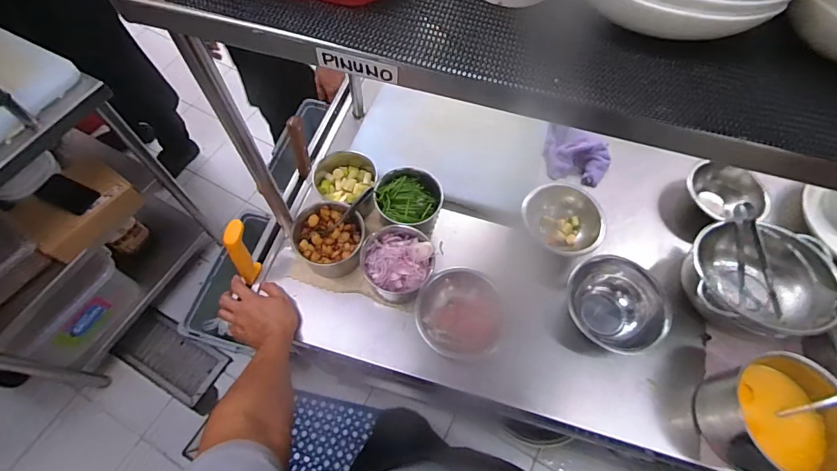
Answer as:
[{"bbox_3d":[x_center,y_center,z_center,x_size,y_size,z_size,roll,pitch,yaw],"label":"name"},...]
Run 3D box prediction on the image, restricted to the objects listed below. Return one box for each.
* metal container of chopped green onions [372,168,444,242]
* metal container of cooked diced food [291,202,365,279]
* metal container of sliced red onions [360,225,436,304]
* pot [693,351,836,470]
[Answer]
[{"bbox_3d":[-0.020,-0.058,0.787,0.120,0.105,0.111,1,64,-1],"label":"metal container of chopped green onions"},{"bbox_3d":[-0.158,0.013,0.747,0.124,0.088,0.117,1,64,-1],"label":"metal container of cooked diced food"},{"bbox_3d":[-0.036,0.054,0.721,0.123,0.081,0.118,7,64,2],"label":"metal container of sliced red onions"},{"bbox_3d":[0.538,0.277,0.620,0.145,0.118,0.162,11,64,4],"label":"pot"}]

